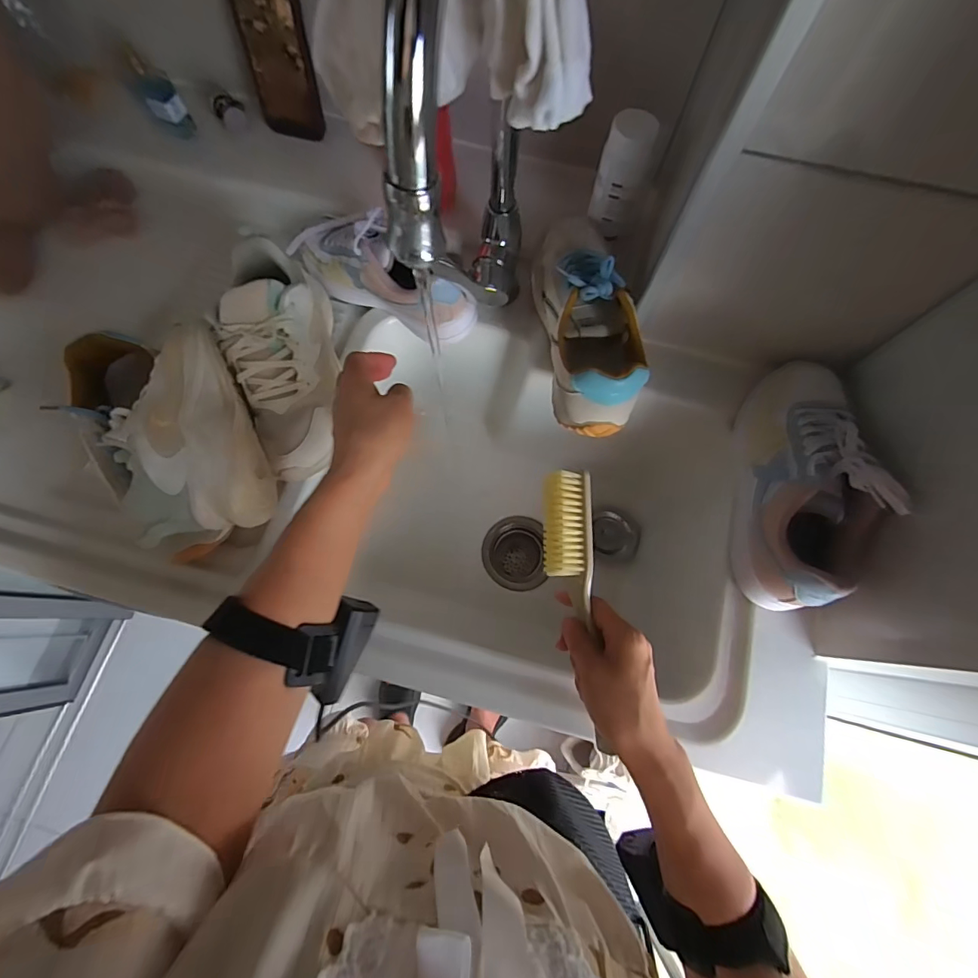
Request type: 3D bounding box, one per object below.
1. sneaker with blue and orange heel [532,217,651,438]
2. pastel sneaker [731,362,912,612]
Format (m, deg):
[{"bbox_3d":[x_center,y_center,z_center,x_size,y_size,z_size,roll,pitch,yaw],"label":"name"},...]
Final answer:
[{"bbox_3d":[0.097,-0.178,0.452,0.085,0.089,0.234,-6,74,-2],"label":"sneaker with blue and orange heel"},{"bbox_3d":[0.291,-0.011,0.413,0.092,0.098,0.238,15,74,4],"label":"pastel sneaker"}]

